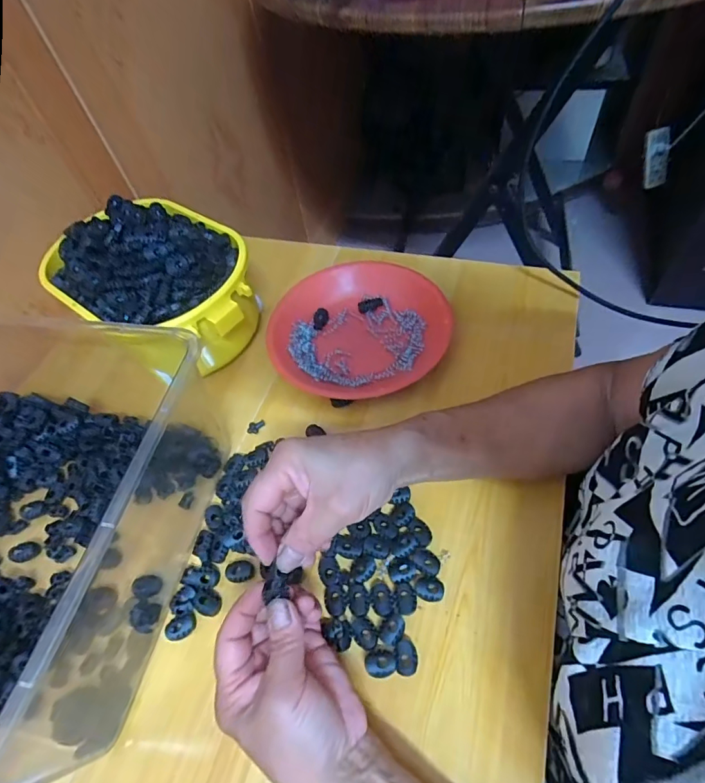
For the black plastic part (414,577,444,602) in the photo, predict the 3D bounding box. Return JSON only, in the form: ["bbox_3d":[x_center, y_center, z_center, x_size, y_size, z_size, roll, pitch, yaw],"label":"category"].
[{"bbox_3d":[0.059,0.152,0.340,0.021,0.007,0.017,5,57,12],"label":"black plastic part"}]

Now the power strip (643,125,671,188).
[{"bbox_3d":[0.729,-0.561,1.059,0.047,0.141,0.034,10,58,36],"label":"power strip"}]

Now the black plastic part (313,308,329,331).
[{"bbox_3d":[-0.037,-0.086,0.517,0.017,0.007,0.030,-4,56,6],"label":"black plastic part"}]

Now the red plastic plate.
[{"bbox_3d":[0.006,-0.071,0.487,0.194,0.024,0.182,-4,56,6],"label":"red plastic plate"}]

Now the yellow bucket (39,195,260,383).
[{"bbox_3d":[-0.204,-0.116,0.479,0.232,0.102,0.165,29,66,23],"label":"yellow bucket"}]

